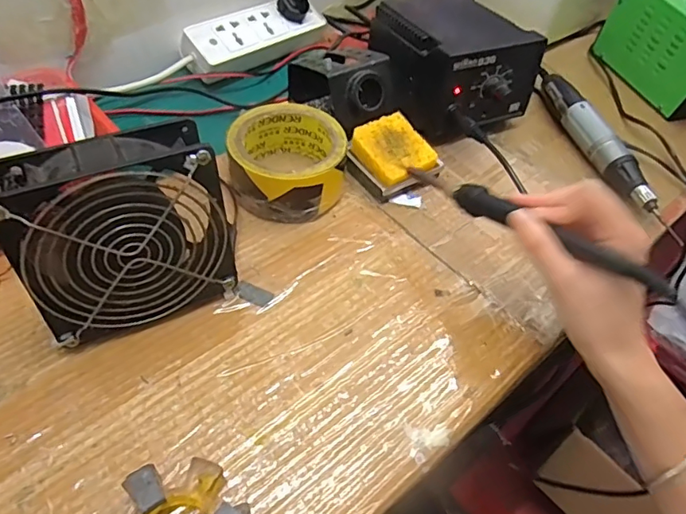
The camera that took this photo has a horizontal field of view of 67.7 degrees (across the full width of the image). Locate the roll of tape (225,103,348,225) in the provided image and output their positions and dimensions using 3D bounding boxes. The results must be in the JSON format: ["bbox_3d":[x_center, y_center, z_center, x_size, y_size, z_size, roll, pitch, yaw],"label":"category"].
[{"bbox_3d":[-0.046,-0.078,0.429,0.093,0.053,0.089,3,50,-3],"label":"roll of tape"}]

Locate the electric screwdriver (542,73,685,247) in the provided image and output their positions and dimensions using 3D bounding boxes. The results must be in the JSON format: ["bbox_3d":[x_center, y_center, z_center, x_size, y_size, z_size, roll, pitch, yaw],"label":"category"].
[{"bbox_3d":[0.252,-0.112,0.499,0.027,0.030,0.231,-9,51,-13],"label":"electric screwdriver"}]

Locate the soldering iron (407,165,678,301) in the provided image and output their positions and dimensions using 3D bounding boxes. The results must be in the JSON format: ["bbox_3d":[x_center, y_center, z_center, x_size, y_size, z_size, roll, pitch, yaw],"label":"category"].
[{"bbox_3d":[0.115,-0.025,0.335,0.018,0.017,0.193,-34,50,-29],"label":"soldering iron"}]

